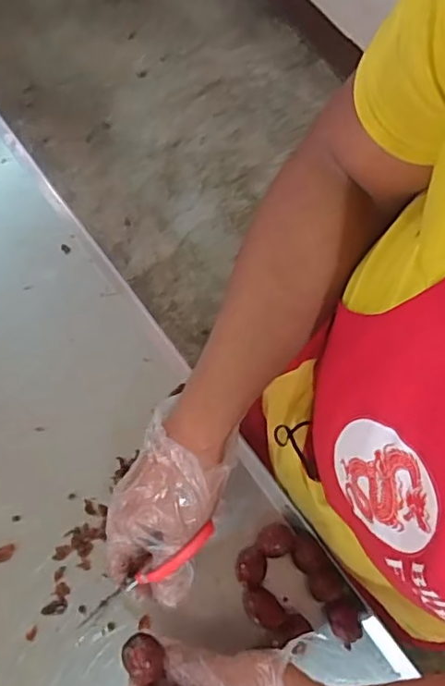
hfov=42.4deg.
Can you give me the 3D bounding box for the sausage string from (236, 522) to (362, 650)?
[{"bbox_3d":[0.072,0.254,0.590,0.095,0.037,0.128,-29,75,-10],"label":"sausage string"}]

